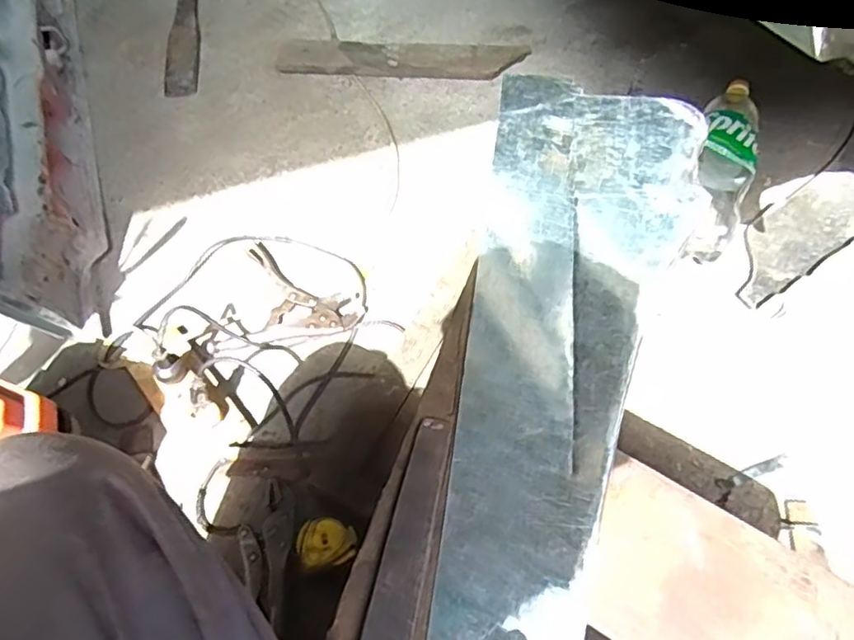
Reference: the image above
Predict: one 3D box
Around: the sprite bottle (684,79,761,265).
[{"bbox_3d":[0.429,-0.230,0.866,0.081,0.087,0.320,20,63,15],"label":"sprite bottle"}]

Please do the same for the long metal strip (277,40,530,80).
[{"bbox_3d":[-0.044,-0.465,1.075,0.430,0.029,0.072,2,60,5],"label":"long metal strip"}]

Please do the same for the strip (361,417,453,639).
[{"bbox_3d":[-0.012,0.150,0.411,0.031,0.007,0.173,9,61,9],"label":"strip"}]

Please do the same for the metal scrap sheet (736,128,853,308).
[{"bbox_3d":[0.591,-0.170,0.865,0.449,0.016,0.124,-41,65,-18],"label":"metal scrap sheet"}]

